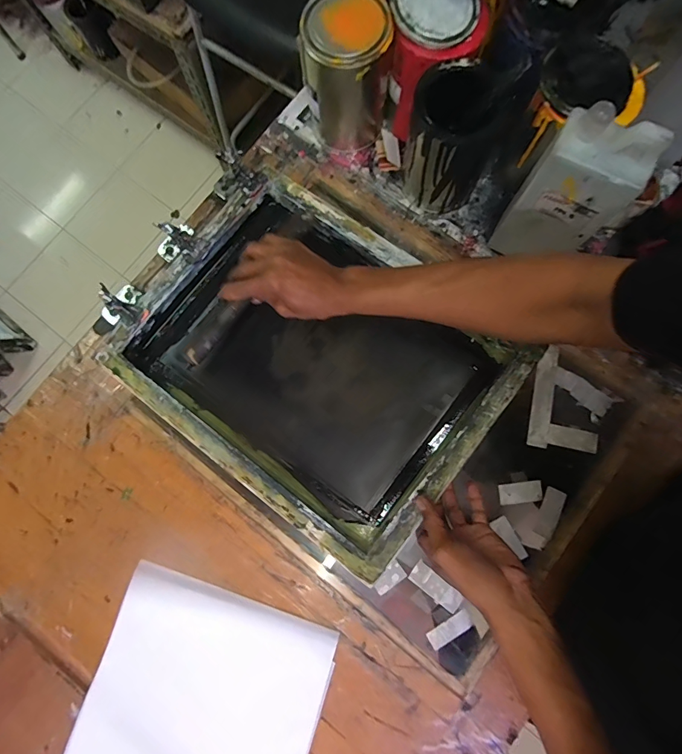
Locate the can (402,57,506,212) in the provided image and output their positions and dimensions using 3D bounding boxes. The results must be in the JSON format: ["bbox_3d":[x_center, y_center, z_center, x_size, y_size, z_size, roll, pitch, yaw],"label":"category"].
[{"bbox_3d":[0.136,-0.297,0.530,0.098,0.145,0.098,0,81,1],"label":"can"}]

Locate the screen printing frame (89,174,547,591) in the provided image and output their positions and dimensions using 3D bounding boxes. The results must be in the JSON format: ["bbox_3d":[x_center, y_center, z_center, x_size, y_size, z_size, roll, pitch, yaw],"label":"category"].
[{"bbox_3d":[-0.034,-0.025,0.529,0.435,0.066,0.354,39,81,9],"label":"screen printing frame"}]

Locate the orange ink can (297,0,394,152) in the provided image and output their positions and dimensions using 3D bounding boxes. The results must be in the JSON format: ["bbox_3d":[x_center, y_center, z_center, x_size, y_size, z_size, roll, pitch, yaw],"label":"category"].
[{"bbox_3d":[0.008,-0.400,0.545,0.099,0.151,0.097,0,81,1],"label":"orange ink can"}]

